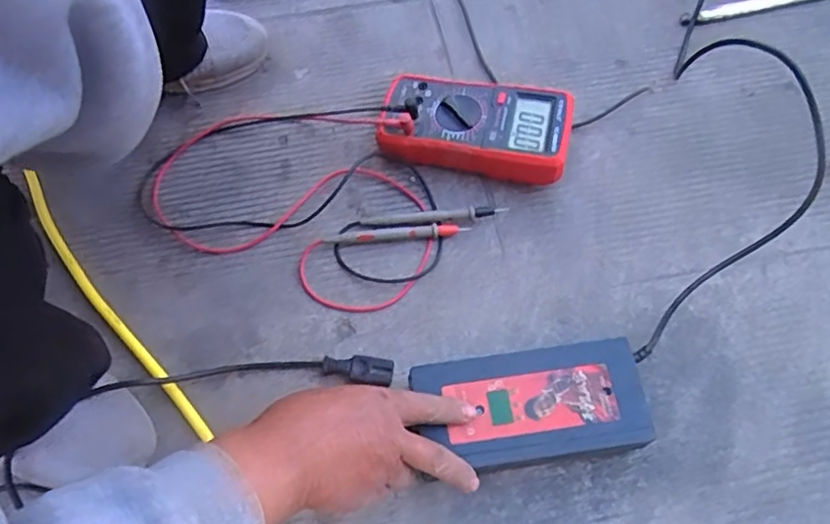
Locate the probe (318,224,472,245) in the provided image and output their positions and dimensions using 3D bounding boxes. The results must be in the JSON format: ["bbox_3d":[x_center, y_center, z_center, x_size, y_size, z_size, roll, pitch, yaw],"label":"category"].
[{"bbox_3d":[-0.020,-0.027,0.579,0.134,0.009,0.014,-4,65,-1],"label":"probe"}]

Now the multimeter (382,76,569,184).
[{"bbox_3d":[0.058,-0.133,0.612,0.180,0.050,0.089,13,66,7],"label":"multimeter"}]

